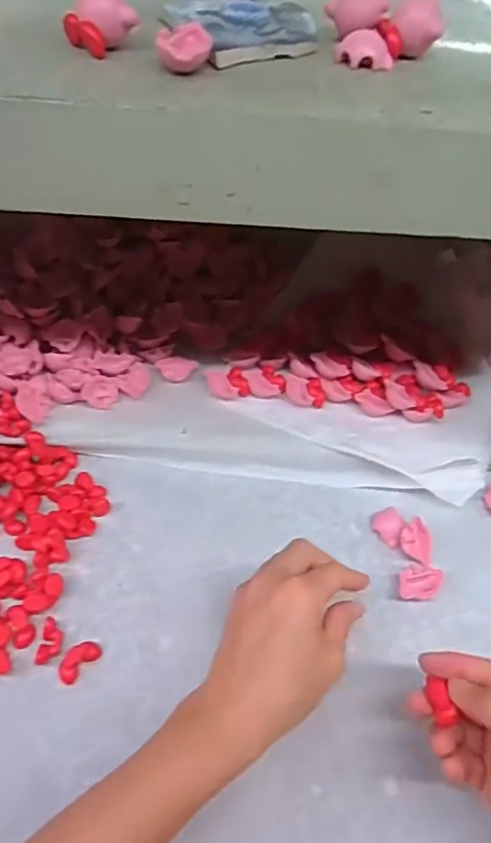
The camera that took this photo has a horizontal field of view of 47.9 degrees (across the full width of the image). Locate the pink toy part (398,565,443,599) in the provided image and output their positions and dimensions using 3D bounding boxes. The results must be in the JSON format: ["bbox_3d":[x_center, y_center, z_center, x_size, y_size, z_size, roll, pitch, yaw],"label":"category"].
[{"bbox_3d":[0.135,0.126,0.426,0.034,0.012,0.025,2,51,-1],"label":"pink toy part"}]

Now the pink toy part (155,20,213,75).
[{"bbox_3d":[-0.032,-0.195,0.290,0.028,0.014,0.027,-5,52,-6],"label":"pink toy part"}]

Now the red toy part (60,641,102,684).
[{"bbox_3d":[-0.115,0.165,0.382,0.015,0.012,0.031,36,58,23],"label":"red toy part"}]

